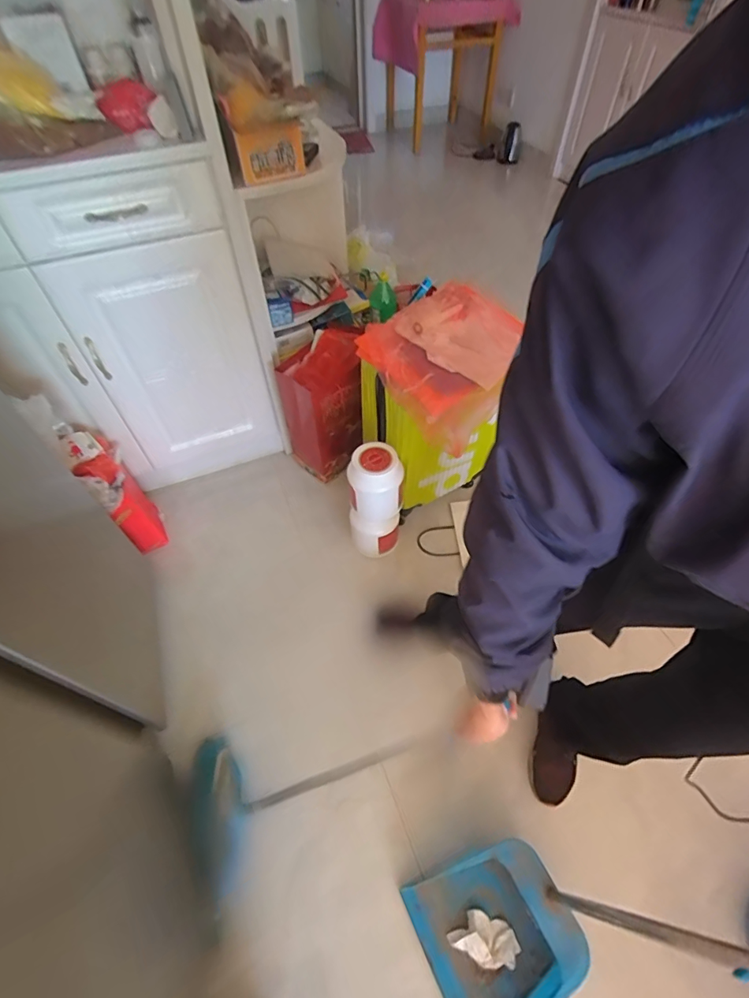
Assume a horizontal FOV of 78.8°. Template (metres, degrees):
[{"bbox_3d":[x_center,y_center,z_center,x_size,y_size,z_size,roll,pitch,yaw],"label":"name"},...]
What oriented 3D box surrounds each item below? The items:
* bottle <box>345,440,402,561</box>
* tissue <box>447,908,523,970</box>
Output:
[{"bbox_3d":[0.001,0.024,1.193,0.133,0.335,0.124,-15,50,-8],"label":"bottle"},{"bbox_3d":[0.197,0.781,0.811,0.107,0.034,0.072,22,55,21],"label":"tissue"}]

